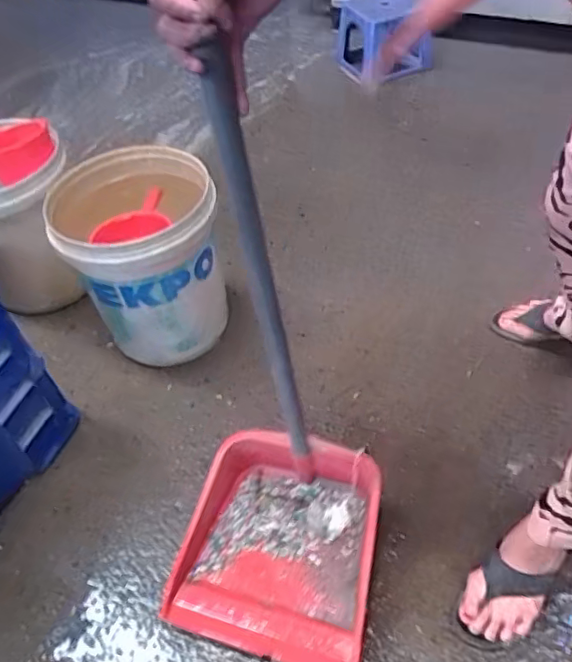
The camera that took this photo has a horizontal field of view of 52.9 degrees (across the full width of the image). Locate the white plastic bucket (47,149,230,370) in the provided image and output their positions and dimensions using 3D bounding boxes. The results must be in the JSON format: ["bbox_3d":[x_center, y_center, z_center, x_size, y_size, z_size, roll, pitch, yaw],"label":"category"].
[{"bbox_3d":[-0.276,-0.156,1.197,0.286,0.335,0.330,-6,48,1],"label":"white plastic bucket"}]

